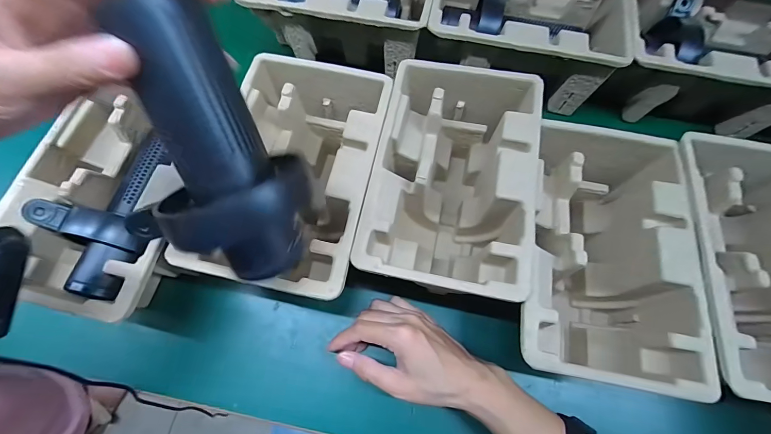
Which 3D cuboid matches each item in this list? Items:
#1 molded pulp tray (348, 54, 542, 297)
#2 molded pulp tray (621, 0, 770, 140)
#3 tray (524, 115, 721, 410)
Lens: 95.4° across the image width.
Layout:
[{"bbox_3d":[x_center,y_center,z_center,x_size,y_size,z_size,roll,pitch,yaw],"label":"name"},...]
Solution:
[{"bbox_3d":[0.064,-0.033,0.363,0.142,0.112,0.228,10,70,6],"label":"molded pulp tray"},{"bbox_3d":[0.386,-0.185,0.431,0.212,0.103,0.134,11,70,6],"label":"molded pulp tray"},{"bbox_3d":[0.187,0.037,0.338,0.145,0.112,0.219,9,70,5],"label":"tray"}]

